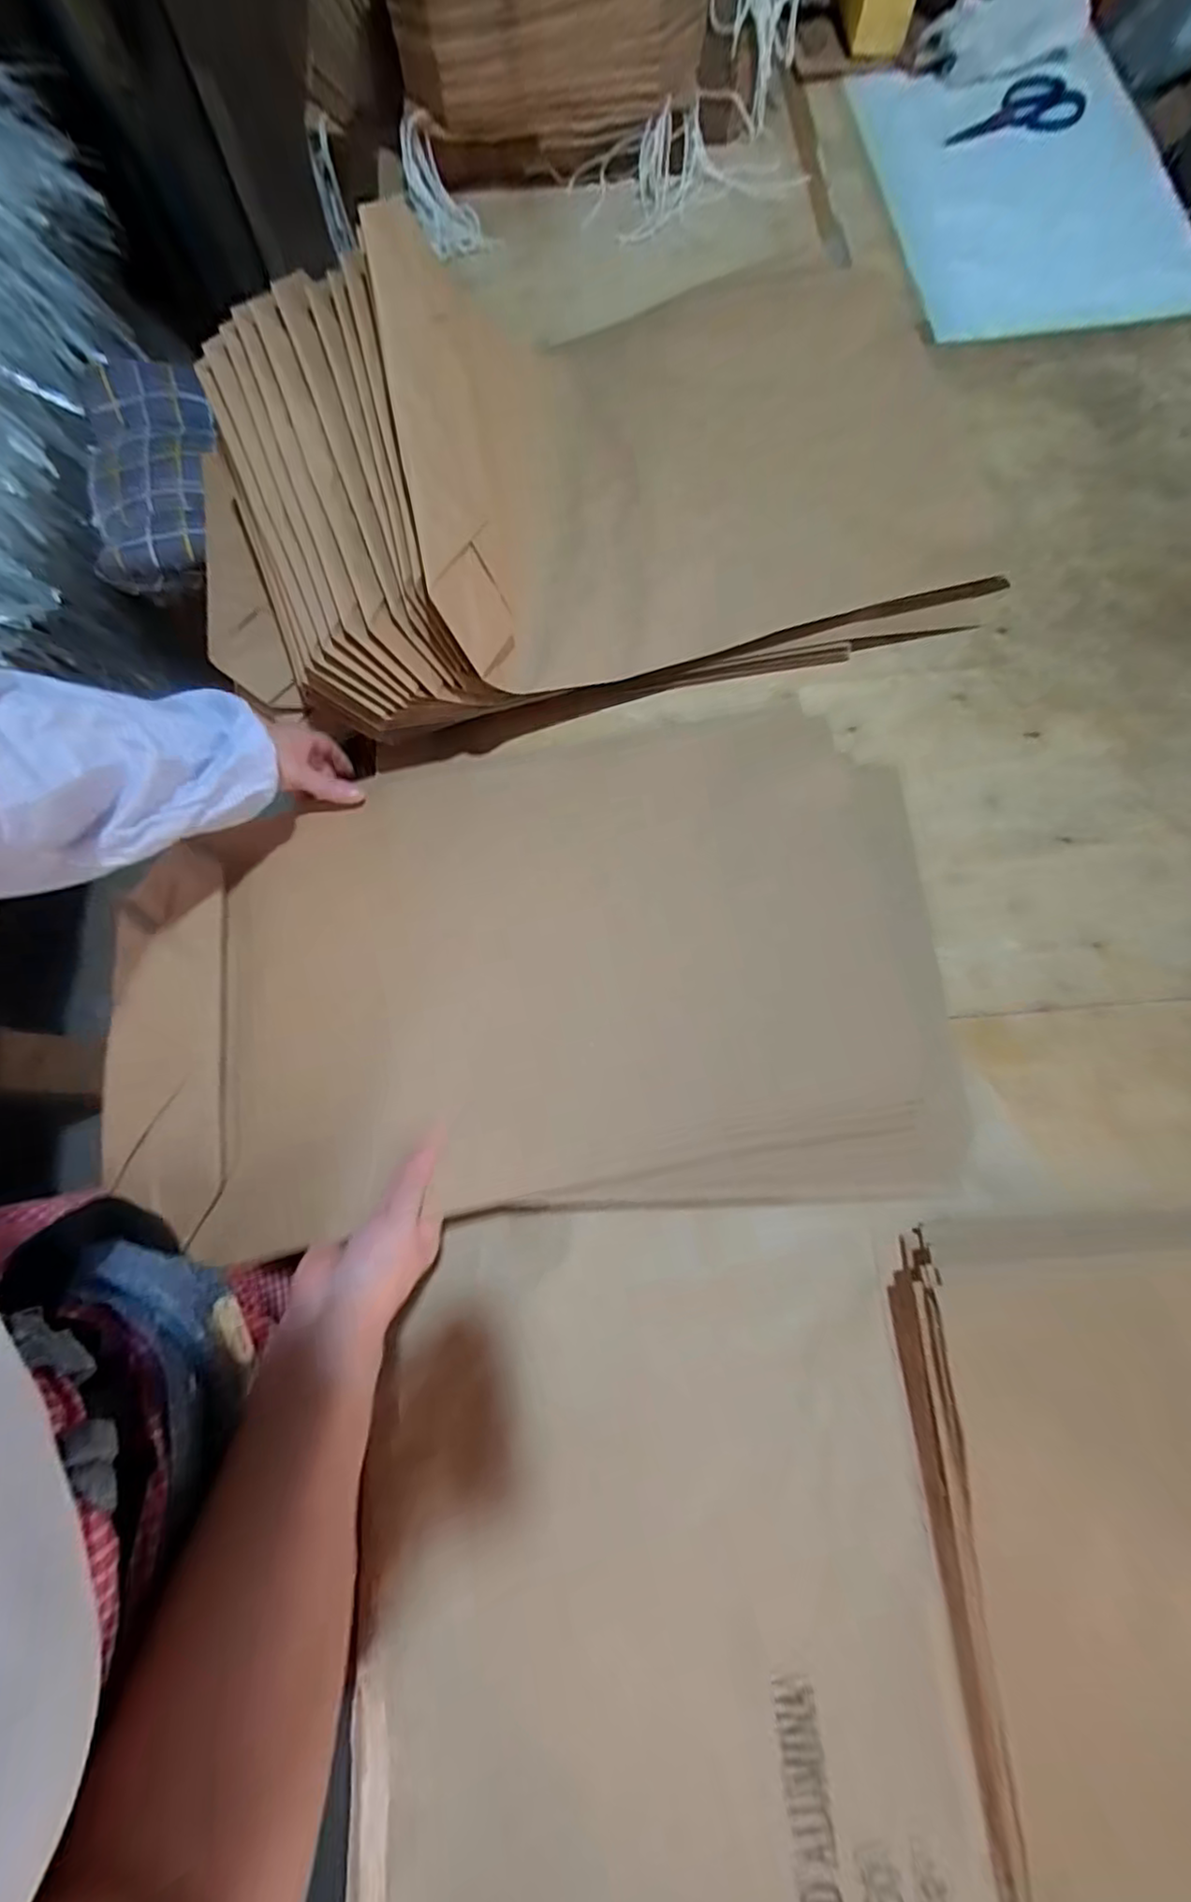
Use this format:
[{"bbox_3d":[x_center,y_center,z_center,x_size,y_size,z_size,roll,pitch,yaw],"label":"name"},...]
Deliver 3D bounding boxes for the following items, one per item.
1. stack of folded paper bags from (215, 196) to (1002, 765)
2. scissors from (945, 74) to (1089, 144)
[{"bbox_3d":[0.020,-0.452,0.546,0.782,0.203,0.374,-16,77,-3],"label":"stack of folded paper bags"},{"bbox_3d":[0.533,-1.064,0.773,0.164,0.008,0.065,-3,93,4],"label":"scissors"}]

